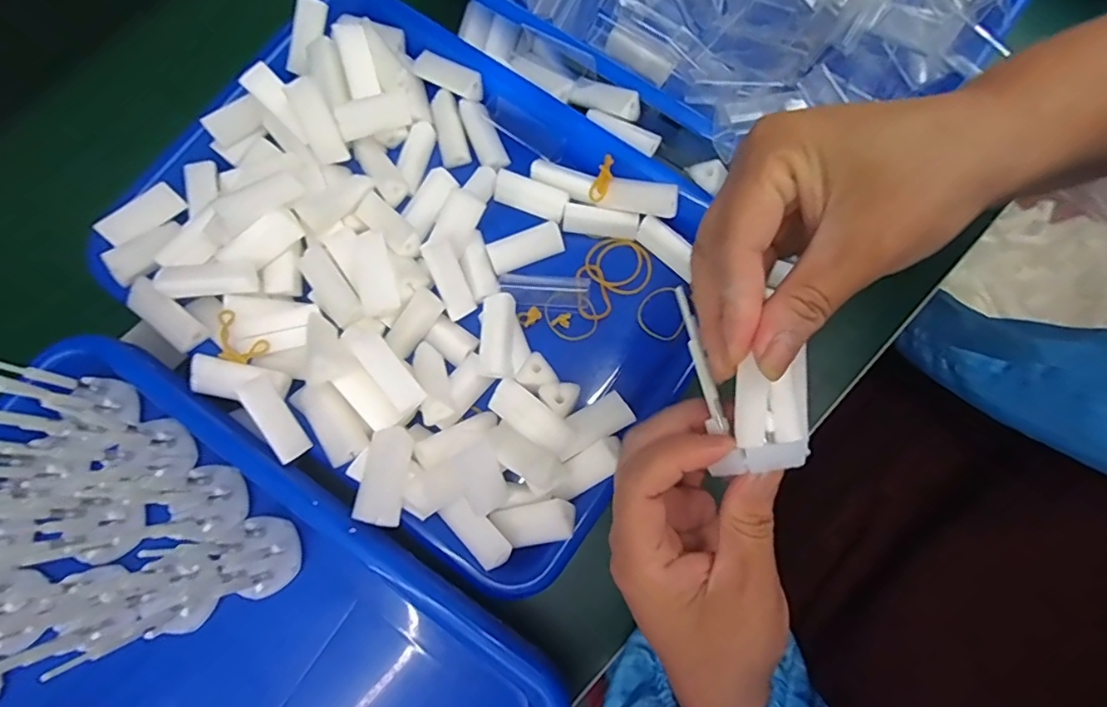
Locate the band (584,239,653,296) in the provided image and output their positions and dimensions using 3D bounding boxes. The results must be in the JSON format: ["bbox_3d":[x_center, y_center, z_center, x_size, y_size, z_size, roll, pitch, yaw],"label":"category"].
[{"bbox_3d":[0.041,-0.054,0.335,0.039,0.004,0.034,38,81,9],"label":"band"}]

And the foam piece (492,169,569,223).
[{"bbox_3d":[-0.014,-0.098,0.338,0.045,0.013,0.017,21,79,6],"label":"foam piece"}]

